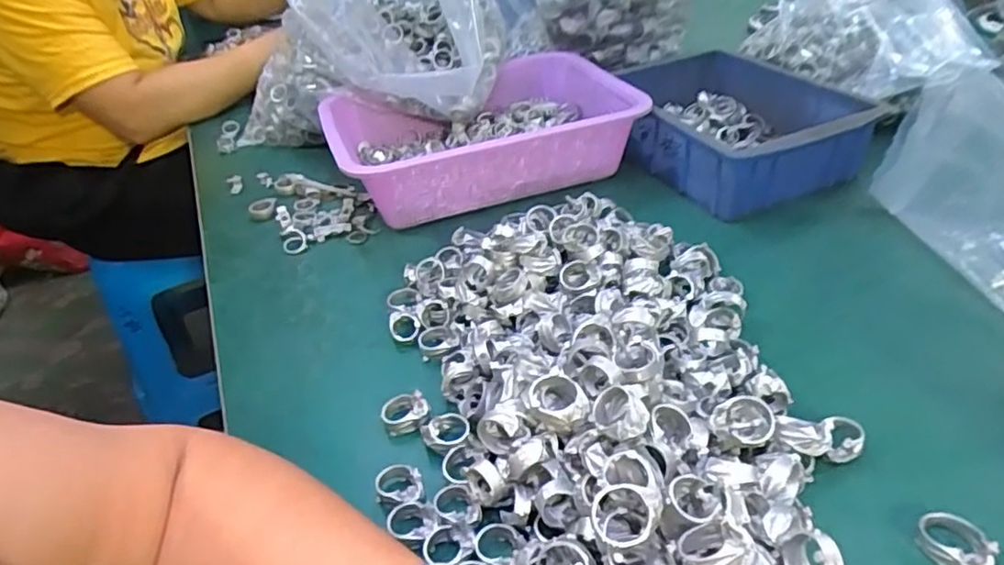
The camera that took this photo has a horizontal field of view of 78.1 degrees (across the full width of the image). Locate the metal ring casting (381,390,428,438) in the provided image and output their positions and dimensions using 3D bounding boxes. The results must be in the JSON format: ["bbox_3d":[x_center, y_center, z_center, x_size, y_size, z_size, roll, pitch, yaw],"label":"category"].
[{"bbox_3d":[-0.061,0.083,0.391,0.029,0.015,0.020,-15,37,-11],"label":"metal ring casting"}]

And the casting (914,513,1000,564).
[{"bbox_3d":[0.217,0.124,0.296,0.028,0.021,0.027,-5,37,3],"label":"casting"}]

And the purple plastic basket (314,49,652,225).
[{"bbox_3d":[-0.026,-0.160,0.655,0.295,0.074,0.222,-17,38,-13],"label":"purple plastic basket"}]

